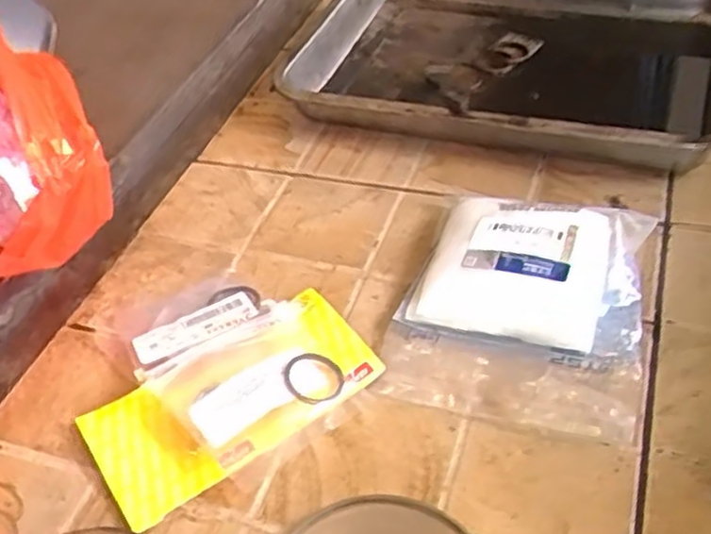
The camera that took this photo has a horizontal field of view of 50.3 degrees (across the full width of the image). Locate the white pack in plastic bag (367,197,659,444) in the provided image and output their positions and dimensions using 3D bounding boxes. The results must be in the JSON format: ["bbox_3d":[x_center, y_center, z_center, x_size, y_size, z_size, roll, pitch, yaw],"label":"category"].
[{"bbox_3d":[0.110,0.016,0.499,0.160,0.040,0.188,11,47,18],"label":"white pack in plastic bag"}]

